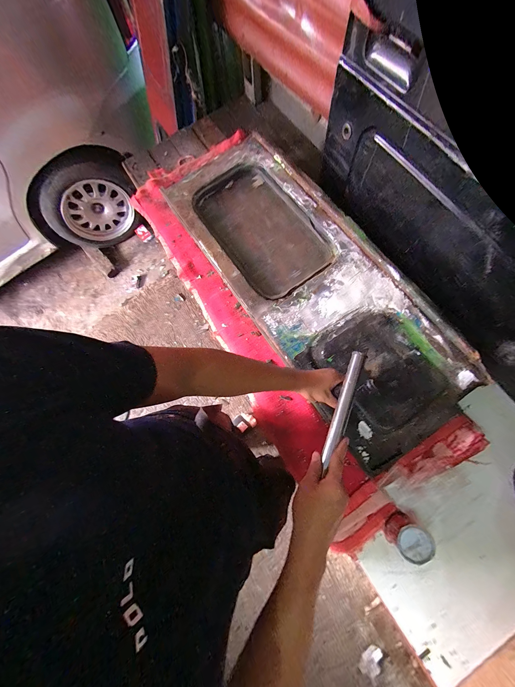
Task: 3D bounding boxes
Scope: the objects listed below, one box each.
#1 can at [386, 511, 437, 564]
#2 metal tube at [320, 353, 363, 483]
[{"bbox_3d":[0.336,0.433,0.535,0.069,0.071,0.076,-43,79,-9],"label":"can"},{"bbox_3d":[0.148,0.111,0.412,0.022,0.015,0.209,22,75,7],"label":"metal tube"}]

